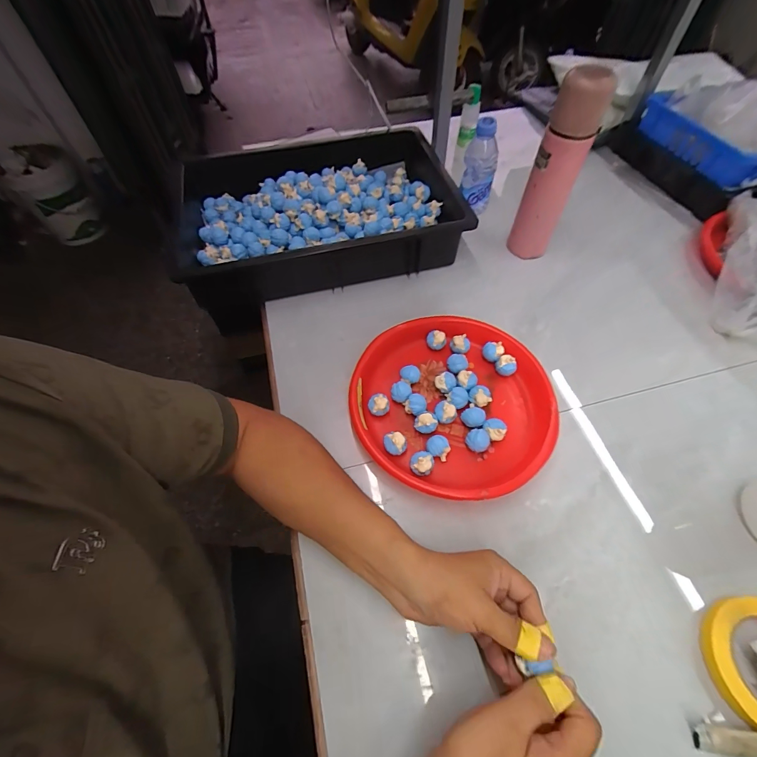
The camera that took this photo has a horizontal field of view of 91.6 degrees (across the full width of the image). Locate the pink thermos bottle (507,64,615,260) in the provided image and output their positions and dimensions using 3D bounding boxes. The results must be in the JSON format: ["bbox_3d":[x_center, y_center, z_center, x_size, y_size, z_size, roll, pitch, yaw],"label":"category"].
[{"bbox_3d":[0.259,-0.292,0.551,0.069,0.258,0.061,18,60,13],"label":"pink thermos bottle"}]

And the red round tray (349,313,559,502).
[{"bbox_3d":[0.096,0.028,0.482,0.245,0.043,0.253,-1,56,2],"label":"red round tray"}]

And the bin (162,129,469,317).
[{"bbox_3d":[-0.091,-0.282,0.648,0.482,0.103,0.304,-14,58,-7],"label":"bin"}]

